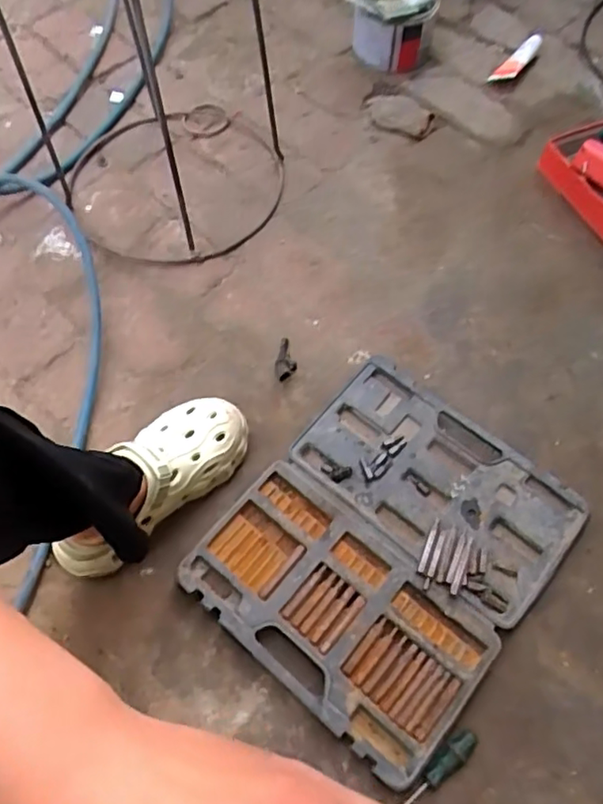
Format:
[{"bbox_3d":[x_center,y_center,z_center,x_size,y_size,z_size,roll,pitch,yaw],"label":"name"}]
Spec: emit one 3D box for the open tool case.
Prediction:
[{"bbox_3d":[0.104,0.169,0.724,0.333,0.029,0.387,38,70,18],"label":"open tool case"}]

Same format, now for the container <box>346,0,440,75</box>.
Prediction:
[{"bbox_3d":[0.173,-0.732,1.142,0.158,0.114,0.170,11,64,7],"label":"container"}]

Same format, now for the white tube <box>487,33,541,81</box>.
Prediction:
[{"bbox_3d":[0.415,-0.654,1.139,0.035,0.020,0.156,39,70,19],"label":"white tube"}]

